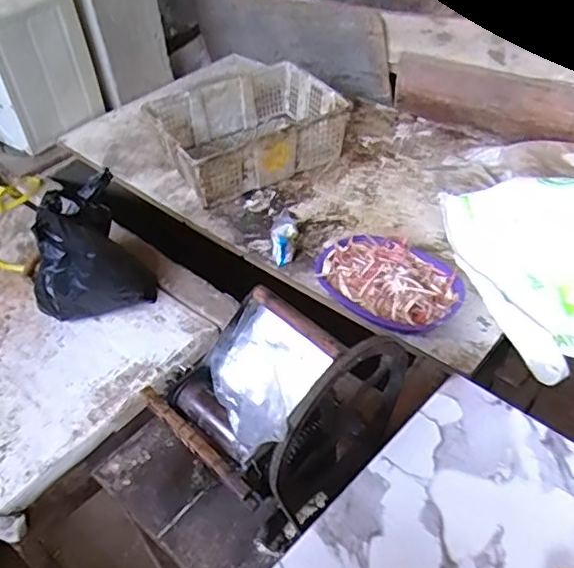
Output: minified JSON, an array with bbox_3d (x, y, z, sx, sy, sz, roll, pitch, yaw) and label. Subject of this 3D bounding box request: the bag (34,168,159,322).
[{"bbox_3d":[-0.424,-0.064,1.216,0.231,0.285,0.172,-29,49,-25],"label":"bag"}]

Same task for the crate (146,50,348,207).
[{"bbox_3d":[-0.111,-0.418,1.603,0.480,0.157,0.339,-25,48,-22],"label":"crate"}]

